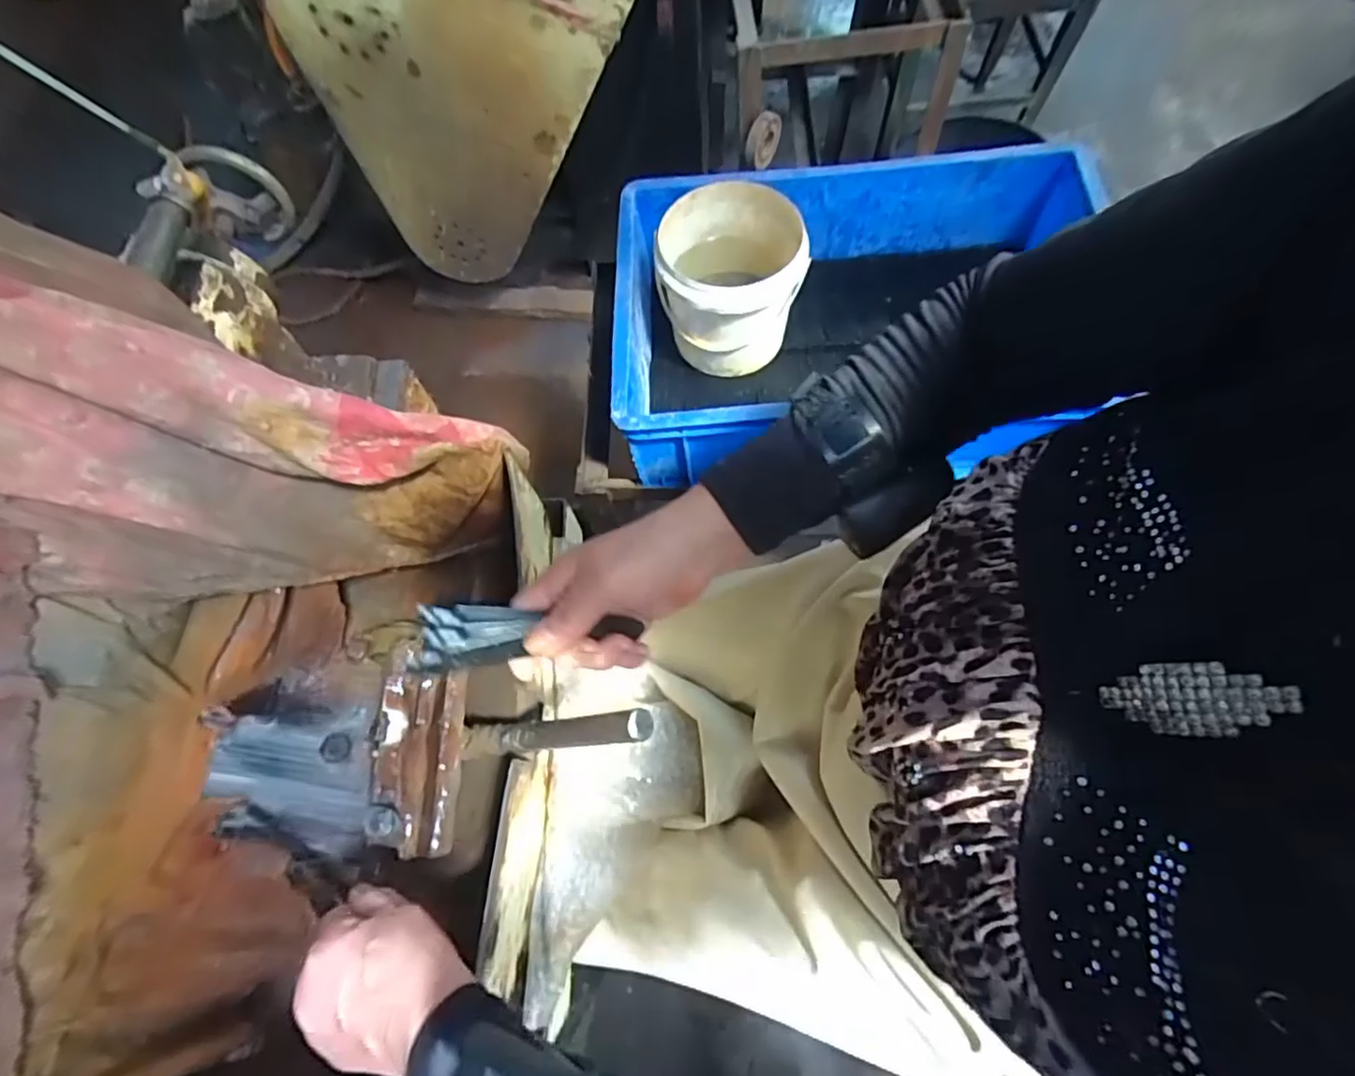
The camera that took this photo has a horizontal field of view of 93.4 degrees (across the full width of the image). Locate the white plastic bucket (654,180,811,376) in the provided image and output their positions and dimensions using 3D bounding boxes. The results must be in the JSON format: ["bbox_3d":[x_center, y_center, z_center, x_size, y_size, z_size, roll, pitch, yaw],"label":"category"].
[{"bbox_3d":[0.060,-0.292,0.731,0.153,0.137,0.151,-1,68,2],"label":"white plastic bucket"}]

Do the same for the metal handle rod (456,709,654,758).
[{"bbox_3d":[-0.090,0.132,0.429,0.186,0.014,0.020,-18,62,37],"label":"metal handle rod"}]

